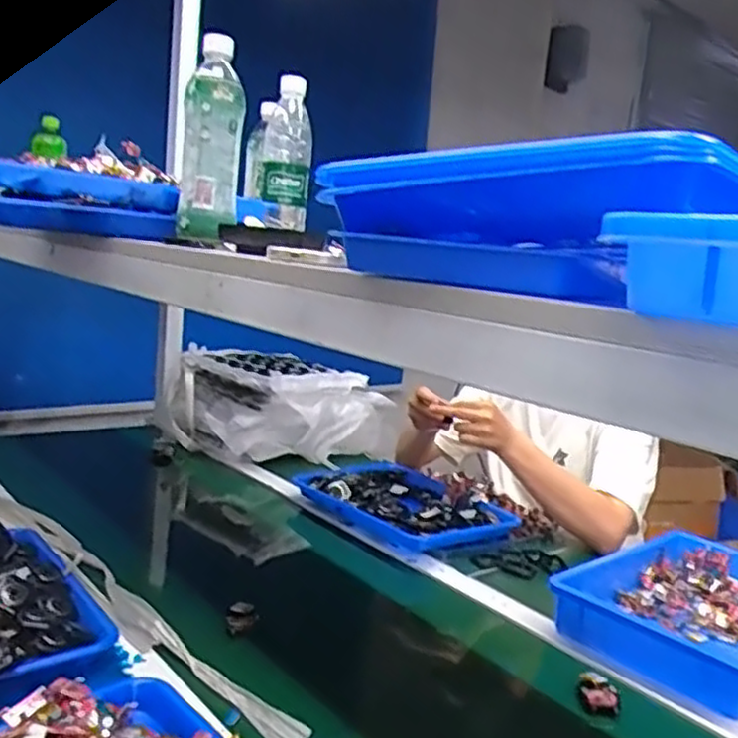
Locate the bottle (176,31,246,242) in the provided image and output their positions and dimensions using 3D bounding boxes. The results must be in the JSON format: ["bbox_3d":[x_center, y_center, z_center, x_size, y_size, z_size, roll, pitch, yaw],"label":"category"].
[{"bbox_3d":[-0.168,-0.249,0.794,0.060,0.209,0.064,3,10,-11],"label":"bottle"}]

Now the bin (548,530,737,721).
[{"bbox_3d":[0.430,0.305,0.954,0.384,0.061,0.260,-3,13,-42],"label":"bin"}]

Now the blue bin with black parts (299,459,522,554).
[{"bbox_3d":[0.055,0.215,1.197,0.228,0.038,0.319,-2,12,-37],"label":"blue bin with black parts"}]

